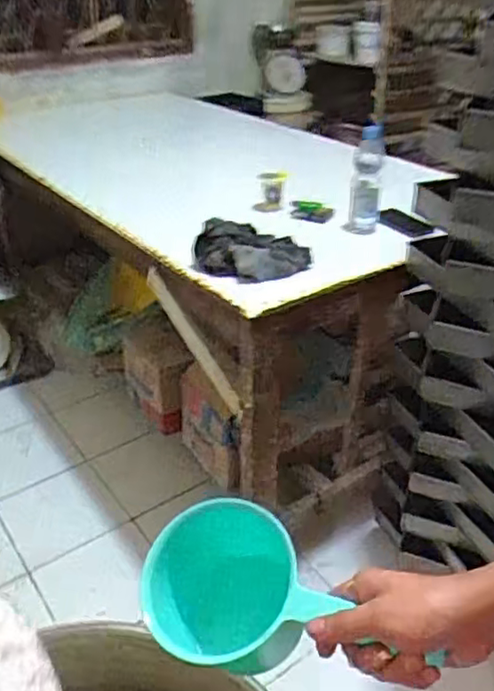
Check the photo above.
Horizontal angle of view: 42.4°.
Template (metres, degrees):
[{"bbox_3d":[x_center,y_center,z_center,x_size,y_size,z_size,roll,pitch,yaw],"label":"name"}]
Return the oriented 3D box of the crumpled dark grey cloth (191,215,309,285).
[{"bbox_3d":[0.011,-0.200,1.300,0.238,0.067,0.136,1,32,2],"label":"crumpled dark grey cloth"}]

